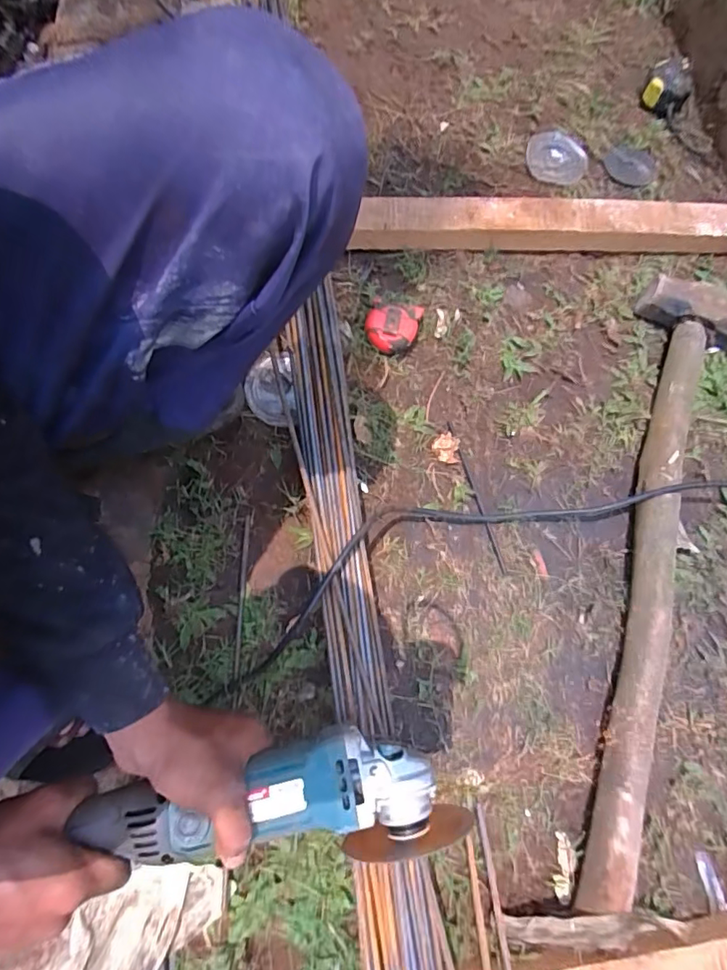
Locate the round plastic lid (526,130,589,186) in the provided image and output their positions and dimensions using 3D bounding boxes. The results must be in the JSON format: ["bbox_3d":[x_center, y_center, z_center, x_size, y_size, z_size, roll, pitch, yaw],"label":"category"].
[{"bbox_3d":[0.279,-0.472,0.741,0.086,0.012,0.081,1,86,-9],"label":"round plastic lid"}]

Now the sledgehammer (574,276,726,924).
[{"bbox_3d":[0.322,0.063,0.531,0.128,0.046,0.666,16,71,3],"label":"sledgehammer"}]

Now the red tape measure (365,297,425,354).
[{"bbox_3d":[0.034,-0.193,0.621,0.061,0.035,0.063,1,71,-2],"label":"red tape measure"}]

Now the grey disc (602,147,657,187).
[{"bbox_3d":[0.388,-0.463,0.741,0.081,0.011,0.073,-40,77,-14],"label":"grey disc"}]

